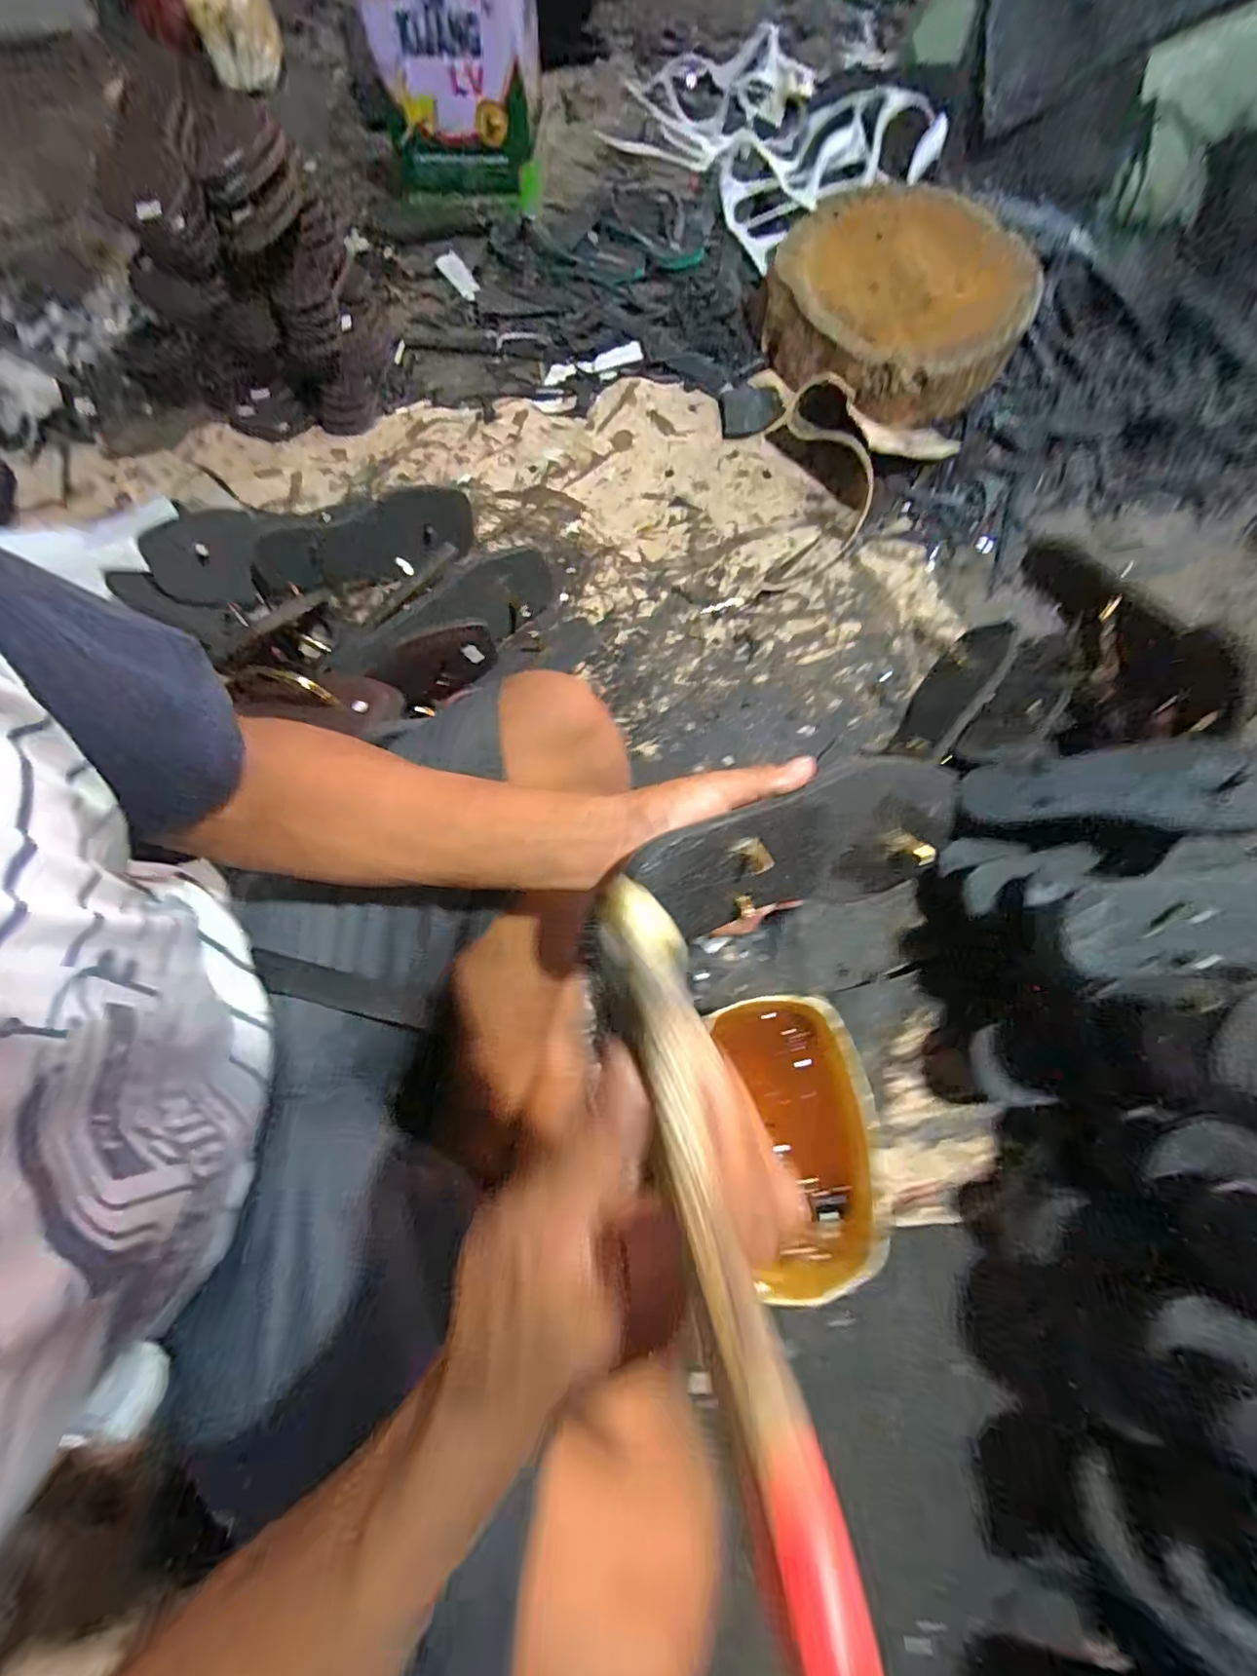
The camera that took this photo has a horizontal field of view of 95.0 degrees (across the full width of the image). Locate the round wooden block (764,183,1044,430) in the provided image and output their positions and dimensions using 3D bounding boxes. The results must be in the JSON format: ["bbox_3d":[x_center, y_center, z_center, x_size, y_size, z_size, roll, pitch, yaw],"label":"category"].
[{"bbox_3d":[0.372,-0.738,0.827,0.353,0.113,0.374,0,71,-1],"label":"round wooden block"}]

